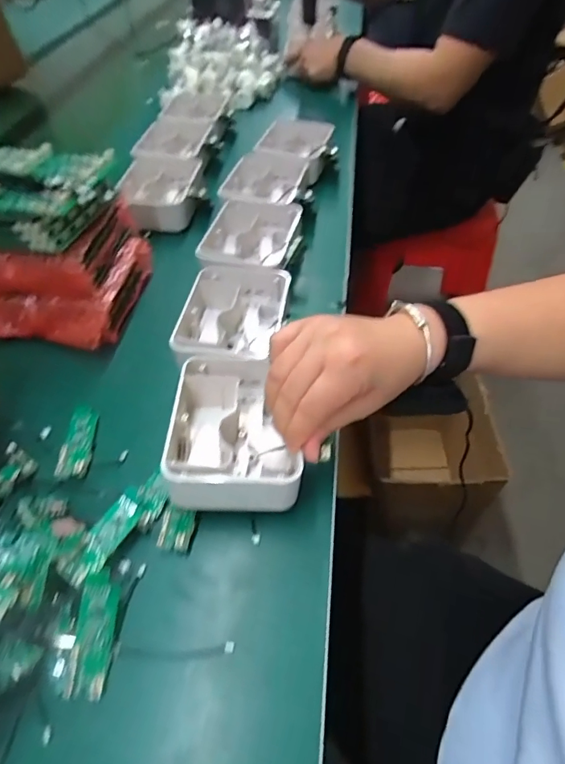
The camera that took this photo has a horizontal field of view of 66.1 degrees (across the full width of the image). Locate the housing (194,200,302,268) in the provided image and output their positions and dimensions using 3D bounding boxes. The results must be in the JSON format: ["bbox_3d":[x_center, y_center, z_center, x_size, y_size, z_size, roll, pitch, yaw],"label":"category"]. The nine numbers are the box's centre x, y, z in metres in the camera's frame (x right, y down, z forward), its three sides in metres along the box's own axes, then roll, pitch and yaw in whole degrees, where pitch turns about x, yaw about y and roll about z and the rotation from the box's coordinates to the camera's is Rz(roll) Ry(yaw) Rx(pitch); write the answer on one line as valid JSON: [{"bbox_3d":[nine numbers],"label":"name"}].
[{"bbox_3d":[-0.036,-0.168,0.531,0.104,0.050,0.126,4,52,7],"label":"housing"}]

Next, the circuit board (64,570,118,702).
[{"bbox_3d":[-0.120,0.159,0.278,0.023,0.010,0.069,5,65,-10],"label":"circuit board"}]

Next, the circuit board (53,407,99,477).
[{"bbox_3d":[-0.176,0.050,0.377,0.024,0.010,0.069,-2,52,2],"label":"circuit board"}]

